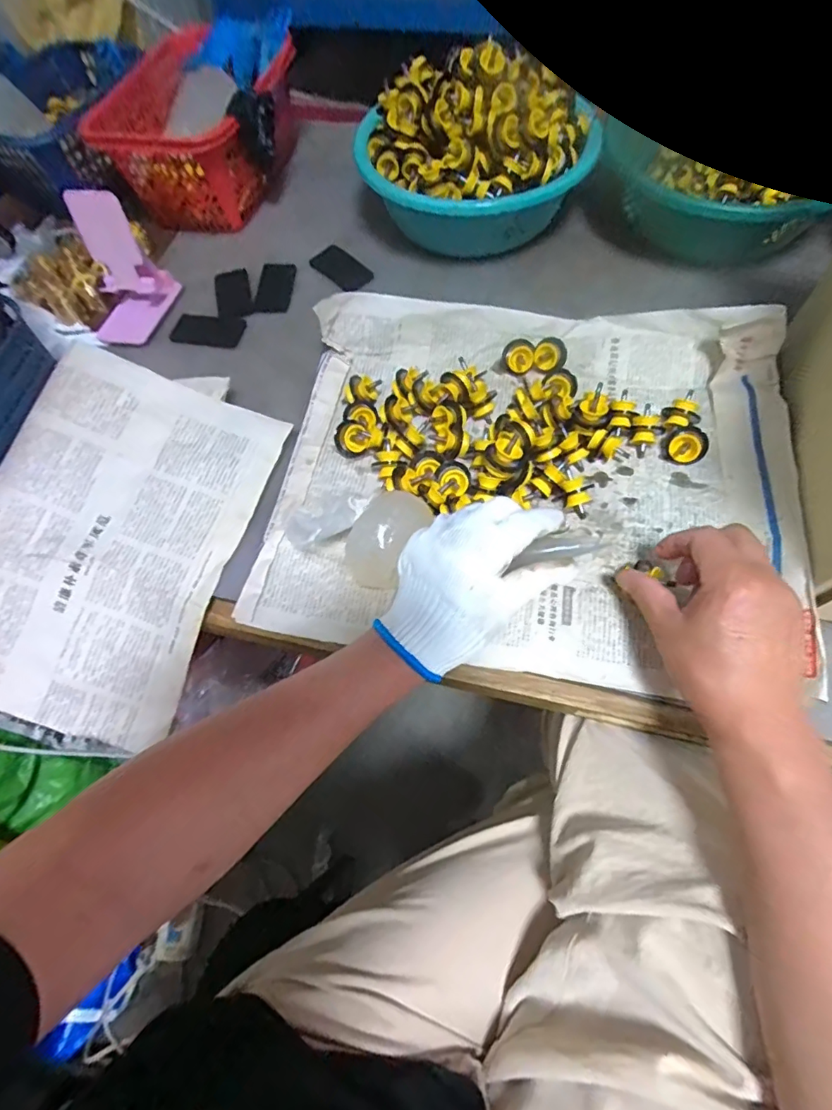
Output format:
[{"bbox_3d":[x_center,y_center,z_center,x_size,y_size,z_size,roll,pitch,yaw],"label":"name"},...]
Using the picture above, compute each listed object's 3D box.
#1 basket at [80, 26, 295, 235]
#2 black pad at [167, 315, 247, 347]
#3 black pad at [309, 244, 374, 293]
[{"bbox_3d":[-0.279,-0.572,0.676,0.228,0.103,0.269,12,66,10],"label":"basket"},{"bbox_3d":[-0.241,-0.259,0.584,0.080,0.007,0.043,9,65,8],"label":"black pad"},{"bbox_3d":[-0.091,-0.353,0.623,0.073,0.005,0.045,38,78,7],"label":"black pad"}]

